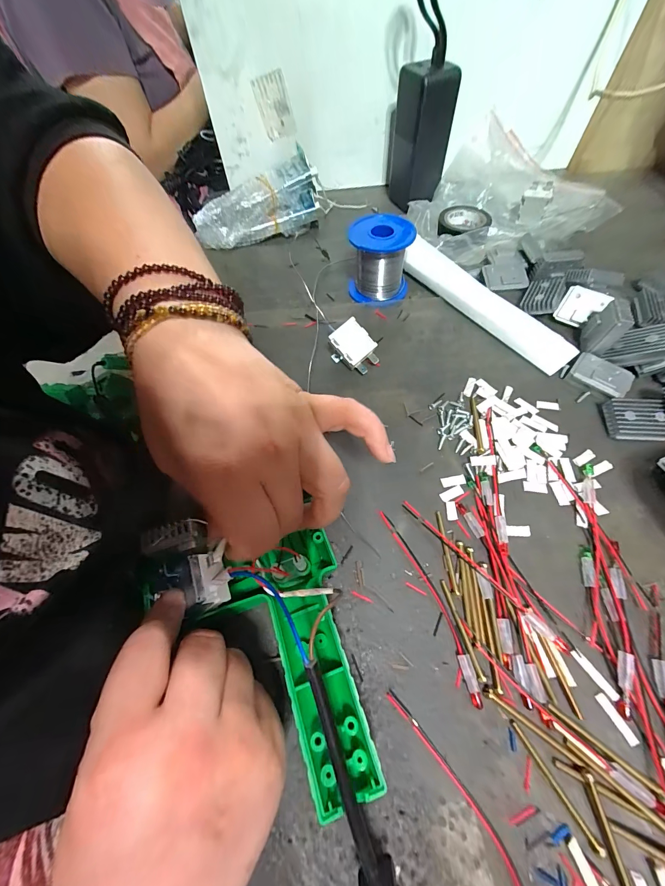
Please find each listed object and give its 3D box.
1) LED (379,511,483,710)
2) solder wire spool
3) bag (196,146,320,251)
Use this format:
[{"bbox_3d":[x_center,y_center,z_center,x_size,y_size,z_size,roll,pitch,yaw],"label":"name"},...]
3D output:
[{"bbox_3d":[0.064,0.100,0.215,0.012,0.004,0.122,-21,62,-7],"label":"LED"},{"bbox_3d":[0.050,-0.190,0.342,0.064,0.062,0.056,2,61,6],"label":"solder wire spool"},{"bbox_3d":[-0.085,-0.289,0.402,0.160,0.065,0.058,-21,62,-7],"label":"bag"}]

